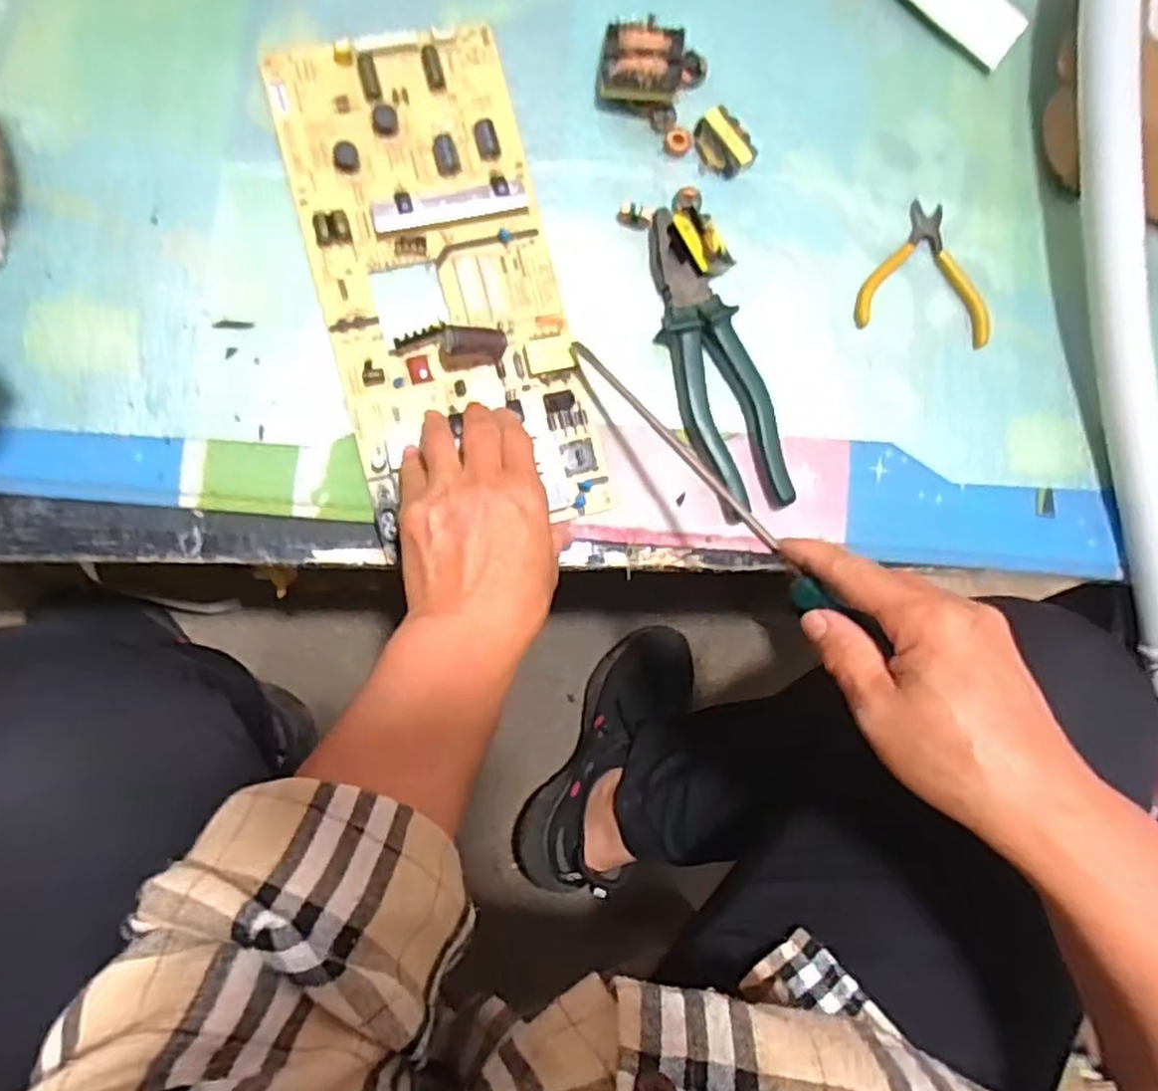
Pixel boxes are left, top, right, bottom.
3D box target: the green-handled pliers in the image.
[{"bbox_3d":[0.084,-0.113,0.474,0.052,0.020,0.192,-17,88,-9],"label":"green-handled pliers"}]

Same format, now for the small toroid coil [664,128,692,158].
[{"bbox_3d":[0.065,-0.264,0.489,0.017,0.010,0.016,1,85,-8],"label":"small toroid coil"}]

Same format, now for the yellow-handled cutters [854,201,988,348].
[{"bbox_3d":[0.237,-0.187,0.506,0.095,0.008,0.092,8,84,-8],"label":"yellow-handled cutters"}]

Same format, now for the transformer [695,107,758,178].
[{"bbox_3d":[0.094,-0.262,0.490,0.043,0.016,0.028,43,81,-3],"label":"transformer"}]

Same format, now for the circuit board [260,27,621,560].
[{"bbox_3d":[-0.084,-0.163,0.450,0.142,0.027,0.311,-14,88,-9],"label":"circuit board"}]

